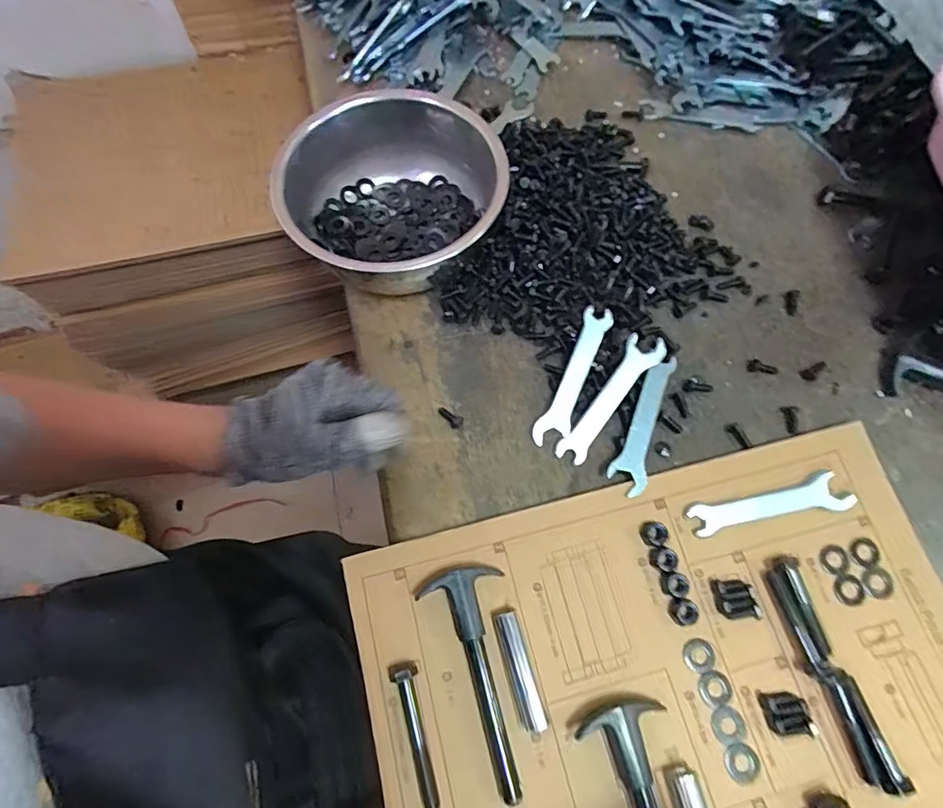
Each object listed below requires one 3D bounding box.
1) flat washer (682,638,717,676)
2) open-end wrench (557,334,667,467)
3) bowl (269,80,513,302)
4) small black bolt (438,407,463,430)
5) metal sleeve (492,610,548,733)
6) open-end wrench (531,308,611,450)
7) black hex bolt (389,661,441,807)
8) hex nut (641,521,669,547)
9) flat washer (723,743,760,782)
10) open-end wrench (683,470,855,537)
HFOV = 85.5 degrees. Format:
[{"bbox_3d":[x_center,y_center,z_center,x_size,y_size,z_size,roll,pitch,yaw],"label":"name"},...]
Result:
[{"bbox_3d":[0.144,0.159,0.321,0.020,0.004,0.020,-17,68,-5],"label":"flat washer"},{"bbox_3d":[0.103,-0.003,0.375,0.027,0.004,0.109,34,87,4],"label":"open-end wrench"},{"bbox_3d":[-0.053,-0.156,0.403,0.155,0.079,0.160,-1,68,2],"label":"bowl"},{"bbox_3d":[-0.015,0.009,0.381,0.010,0.008,0.021,-37,71,-12],"label":"small black bolt"},{"bbox_3d":[0.030,0.163,0.314,0.015,0.011,0.066,-15,68,-4],"label":"metal sleeve"},{"bbox_3d":[0.076,-0.020,0.380,0.023,0.005,0.110,25,85,-8],"label":"open-end wrench"},{"bbox_3d":[-0.031,0.193,0.297,0.015,0.020,0.076,-18,68,-5],"label":"black hex bolt"},{"bbox_3d":[0.123,0.087,0.341,0.015,0.008,0.016,-12,68,-3],"label":"hex nut"},{"bbox_3d":[0.159,0.210,0.299,0.020,0.004,0.019,-1,68,2],"label":"flat washer"},{"bbox_3d":[0.204,0.069,0.346,0.113,0.005,0.024,-13,68,-3],"label":"open-end wrench"}]

